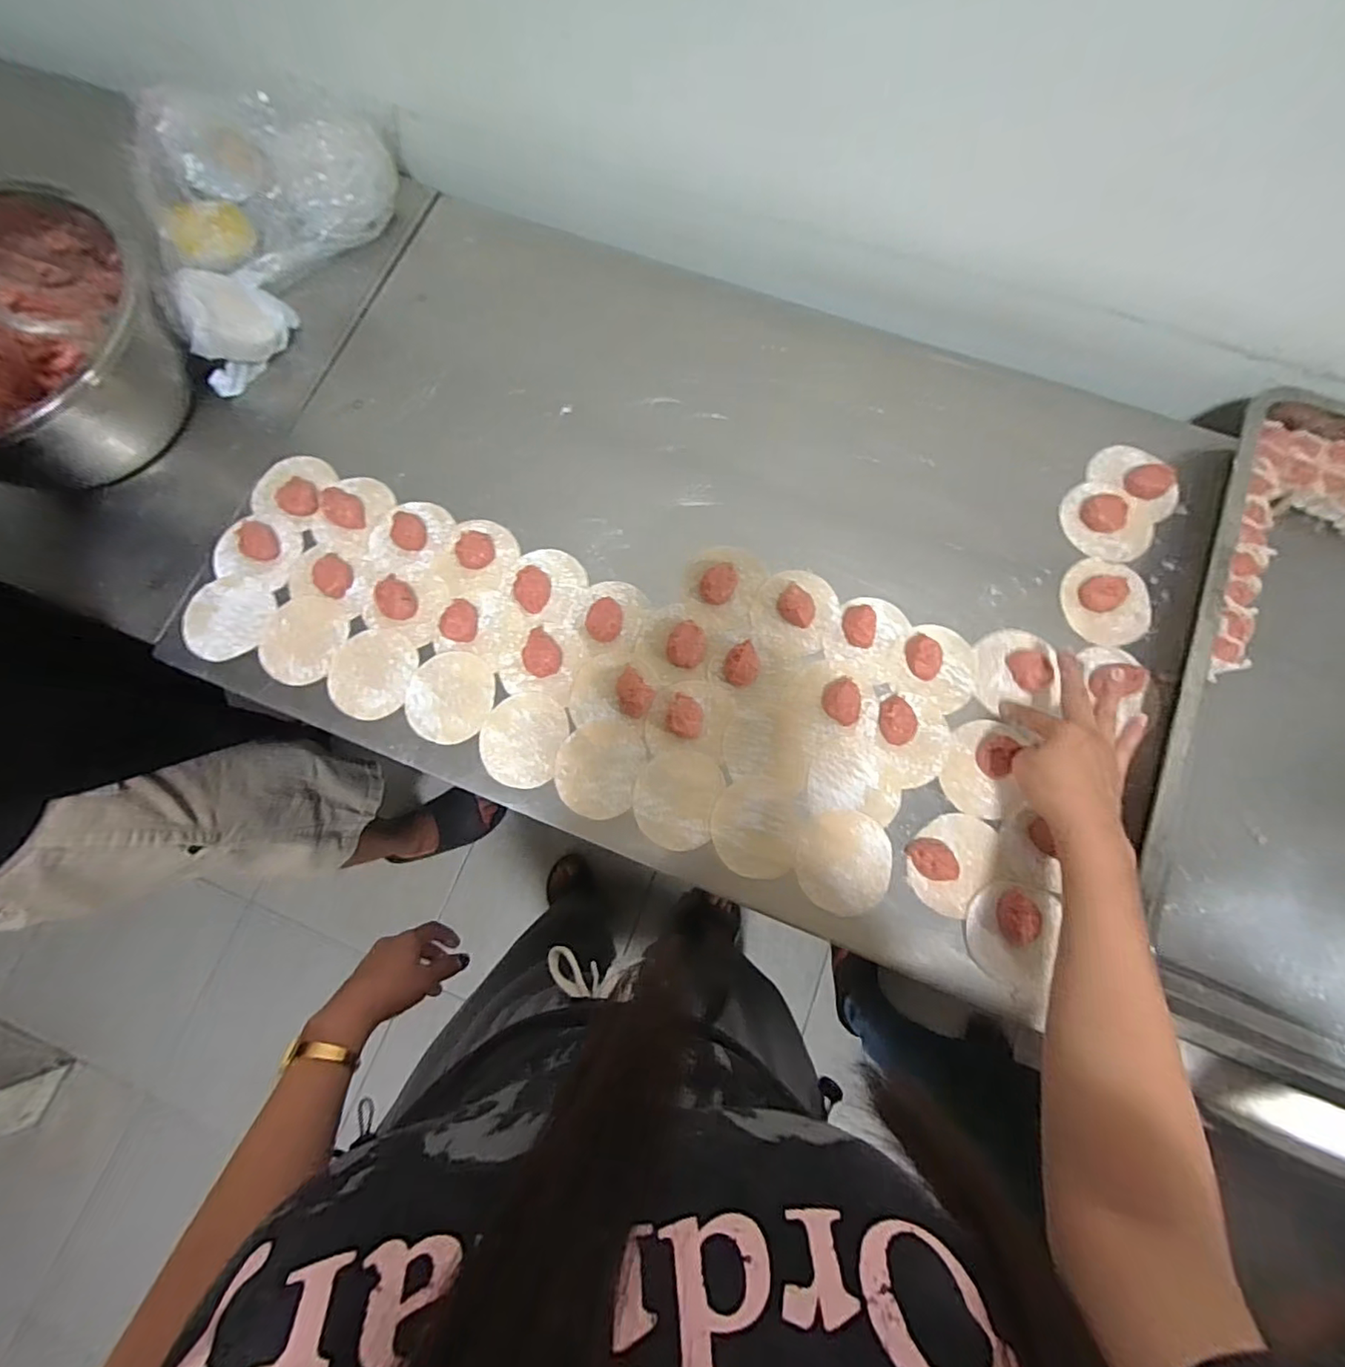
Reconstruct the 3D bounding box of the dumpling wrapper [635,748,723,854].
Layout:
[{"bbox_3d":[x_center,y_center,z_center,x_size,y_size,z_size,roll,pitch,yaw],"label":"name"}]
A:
[{"bbox_3d":[0.003,0.101,0.512,0.073,0.004,0.082,16,78,5],"label":"dumpling wrapper"}]

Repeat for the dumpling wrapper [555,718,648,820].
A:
[{"bbox_3d":[-0.066,0.074,0.520,0.075,0.004,0.085,17,78,5],"label":"dumpling wrapper"}]

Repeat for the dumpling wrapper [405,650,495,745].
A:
[{"bbox_3d":[-0.207,0.012,0.540,0.078,0.005,0.085,0,77,1],"label":"dumpling wrapper"}]

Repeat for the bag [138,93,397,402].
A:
[{"bbox_3d":[-0.451,-0.486,0.613,0.152,0.113,0.323,27,79,7],"label":"bag"}]

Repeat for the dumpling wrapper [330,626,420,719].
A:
[{"bbox_3d":[-0.282,-0.010,0.546,0.076,0.004,0.083,1,75,-3],"label":"dumpling wrapper"}]

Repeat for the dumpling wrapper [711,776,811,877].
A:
[{"bbox_3d":[0.074,0.123,0.506,0.076,0.004,0.083,0,77,1],"label":"dumpling wrapper"}]

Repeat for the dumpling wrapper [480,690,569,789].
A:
[{"bbox_3d":[-0.136,0.049,0.529,0.073,0.004,0.084,17,76,3],"label":"dumpling wrapper"}]

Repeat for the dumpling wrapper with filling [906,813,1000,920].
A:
[{"bbox_3d":[0.239,0.149,0.489,0.084,0.019,0.067,-44,80,-8],"label":"dumpling wrapper with filling"}]

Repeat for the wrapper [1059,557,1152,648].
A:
[{"bbox_3d":[0.412,-0.078,0.549,0.079,0.015,0.083,0,77,1],"label":"wrapper"}]

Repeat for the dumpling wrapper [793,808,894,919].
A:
[{"bbox_3d":[0.147,0.153,0.498,0.078,0.004,0.083,5,79,3],"label":"dumpling wrapper"}]

